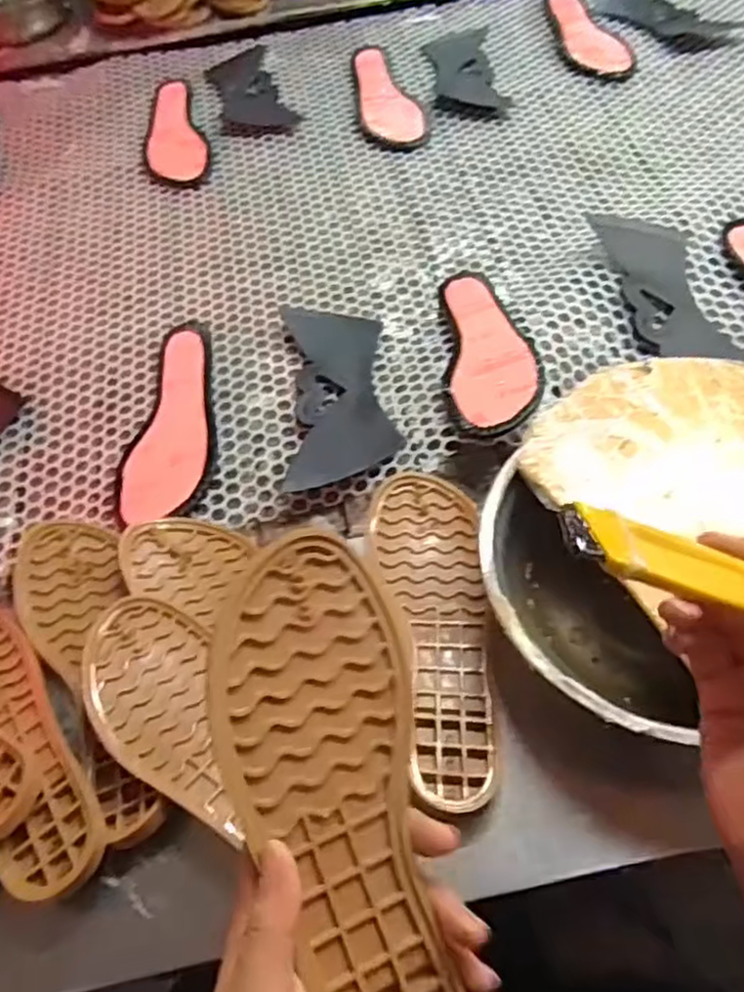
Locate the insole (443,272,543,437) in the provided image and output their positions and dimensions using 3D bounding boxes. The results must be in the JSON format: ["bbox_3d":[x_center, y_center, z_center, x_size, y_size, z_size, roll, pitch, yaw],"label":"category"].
[{"bbox_3d":[0.099,-0.133,0.600,0.072,0.006,0.225,-11,45,14],"label":"insole"}]

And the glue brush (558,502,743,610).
[{"bbox_3d":[0.135,0.030,0.272,0.123,0.006,0.033,17,39,4],"label":"glue brush"}]

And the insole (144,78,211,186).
[{"bbox_3d":[-0.251,-0.458,0.870,0.073,0.004,0.232,-17,58,-6],"label":"insole"}]

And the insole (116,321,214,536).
[{"bbox_3d":[-0.176,-0.071,0.615,0.075,0.023,0.223,-7,60,0],"label":"insole"}]

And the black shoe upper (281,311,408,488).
[{"bbox_3d":[-0.028,-0.098,0.610,0.090,0.032,0.216,-6,57,1],"label":"black shoe upper"}]

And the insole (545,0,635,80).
[{"bbox_3d":[0.280,-0.612,0.917,0.074,0.007,0.228,-8,57,0],"label":"insole"}]

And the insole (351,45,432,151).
[{"bbox_3d":[0.020,-0.508,0.876,0.078,0.011,0.235,-8,57,0],"label":"insole"}]

